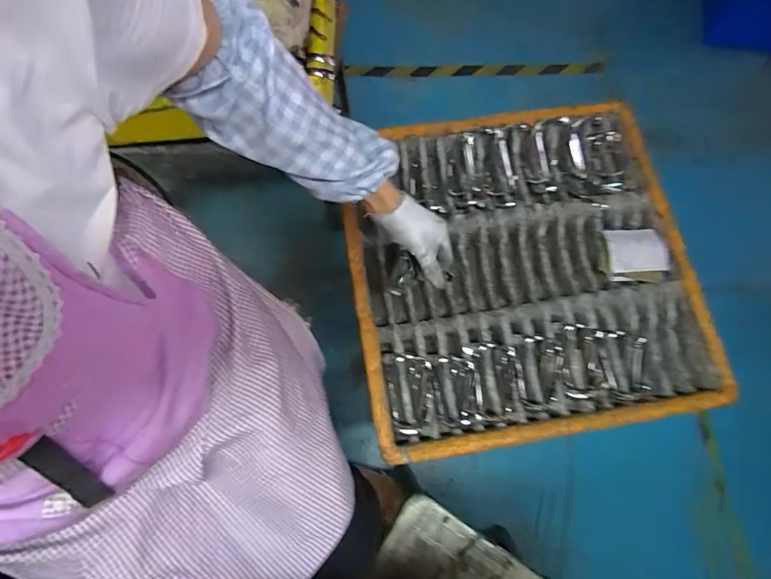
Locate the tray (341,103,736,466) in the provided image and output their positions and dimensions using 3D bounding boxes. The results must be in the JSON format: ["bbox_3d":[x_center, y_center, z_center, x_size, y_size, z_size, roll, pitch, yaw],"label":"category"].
[{"bbox_3d":[0.217,-0.038,0.741,0.553,0.068,0.539,-9,73,-5],"label":"tray"}]

